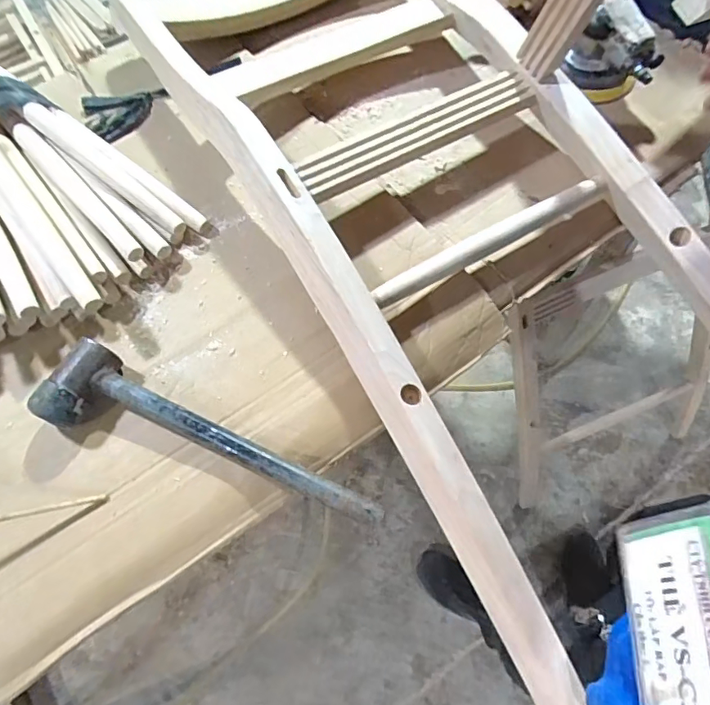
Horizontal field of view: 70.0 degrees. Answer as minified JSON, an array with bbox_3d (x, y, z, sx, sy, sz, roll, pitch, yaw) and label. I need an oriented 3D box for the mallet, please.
[{"bbox_3d":[-0.132,0.088,0.451,0.327,0.045,0.085,24,67,13],"label":"mallet"}]

